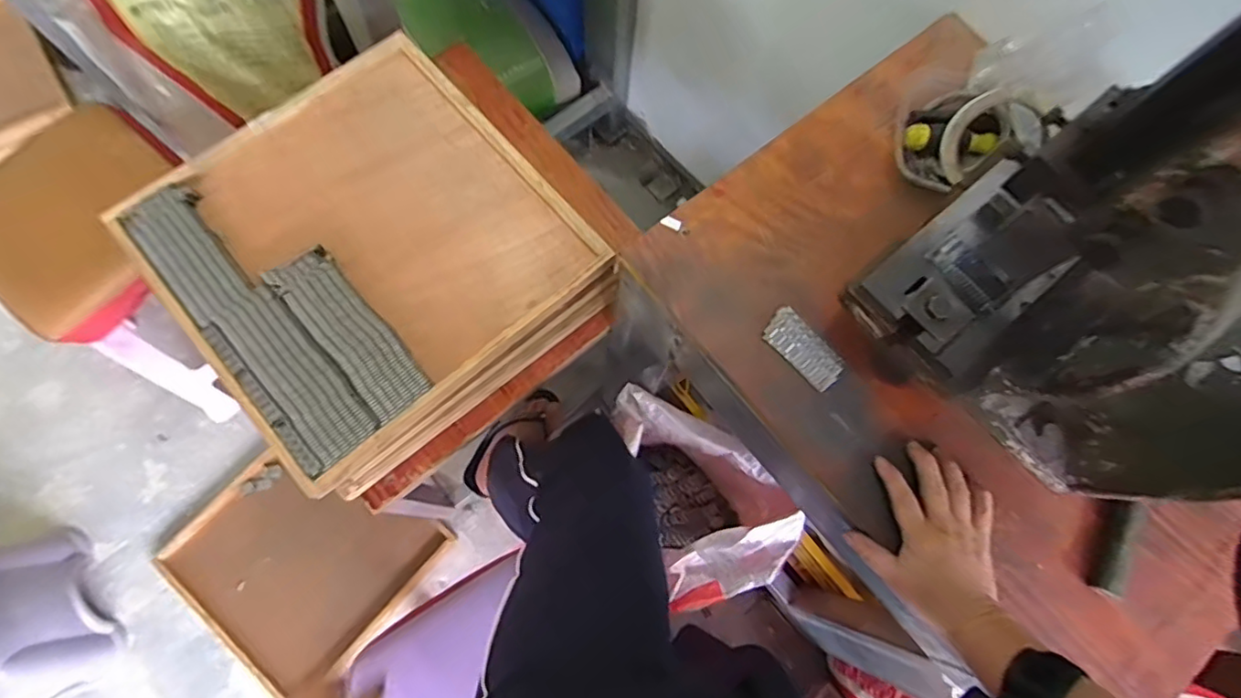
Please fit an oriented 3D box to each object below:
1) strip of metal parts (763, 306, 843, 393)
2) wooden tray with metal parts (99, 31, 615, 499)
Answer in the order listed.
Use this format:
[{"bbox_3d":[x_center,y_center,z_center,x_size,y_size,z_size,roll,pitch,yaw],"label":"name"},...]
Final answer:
[{"bbox_3d":[0.175,-0.003,0.577,0.041,0.009,0.081,-42,79,-13],"label":"strip of metal parts"},{"bbox_3d":[-0.288,-0.124,0.689,0.395,0.030,0.406,-41,79,-13],"label":"wooden tray with metal parts"}]

